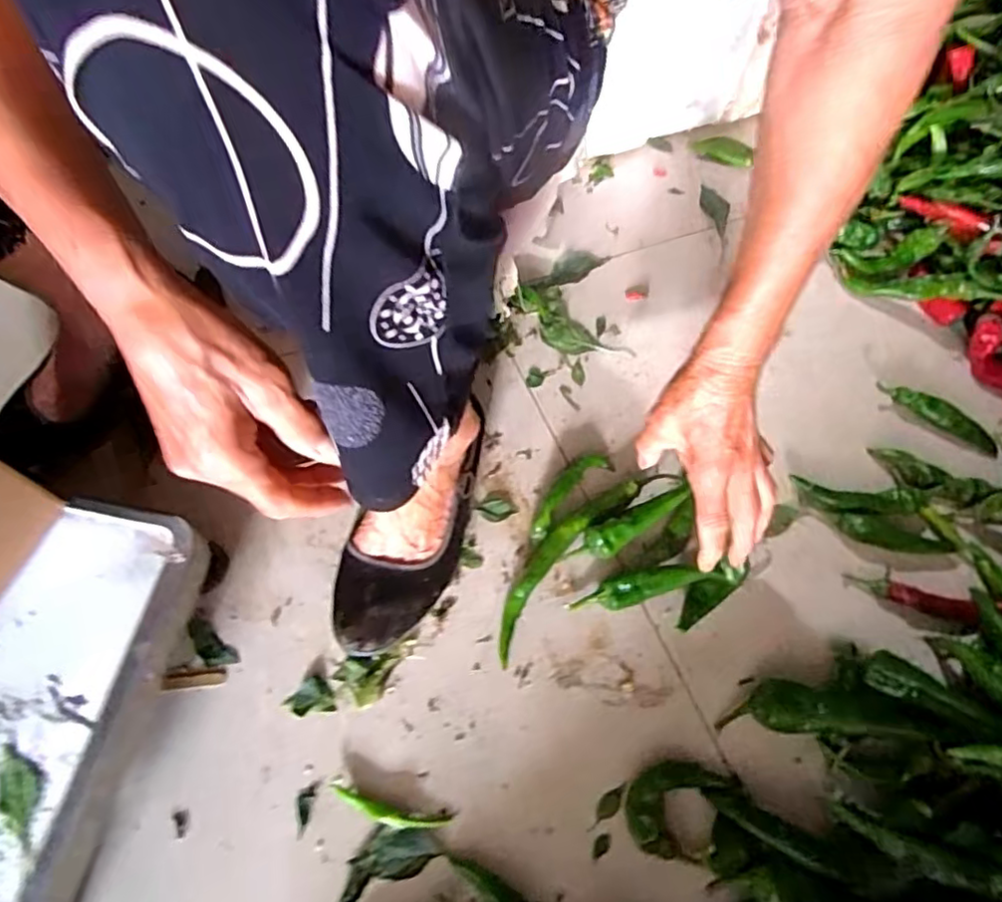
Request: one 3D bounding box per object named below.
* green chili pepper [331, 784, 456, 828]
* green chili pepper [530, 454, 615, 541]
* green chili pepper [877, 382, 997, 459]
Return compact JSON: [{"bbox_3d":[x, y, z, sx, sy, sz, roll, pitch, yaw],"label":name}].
[{"bbox_3d":[-0.081,0.260,0.452,0.089,0.014,0.015,13,64,4],"label":"green chili pepper"},{"bbox_3d":[0.059,0.036,0.563,0.029,0.021,0.106,41,68,16],"label":"green chili pepper"},{"bbox_3d":[0.435,-0.034,0.622,0.122,0.018,0.030,38,68,15],"label":"green chili pepper"}]

